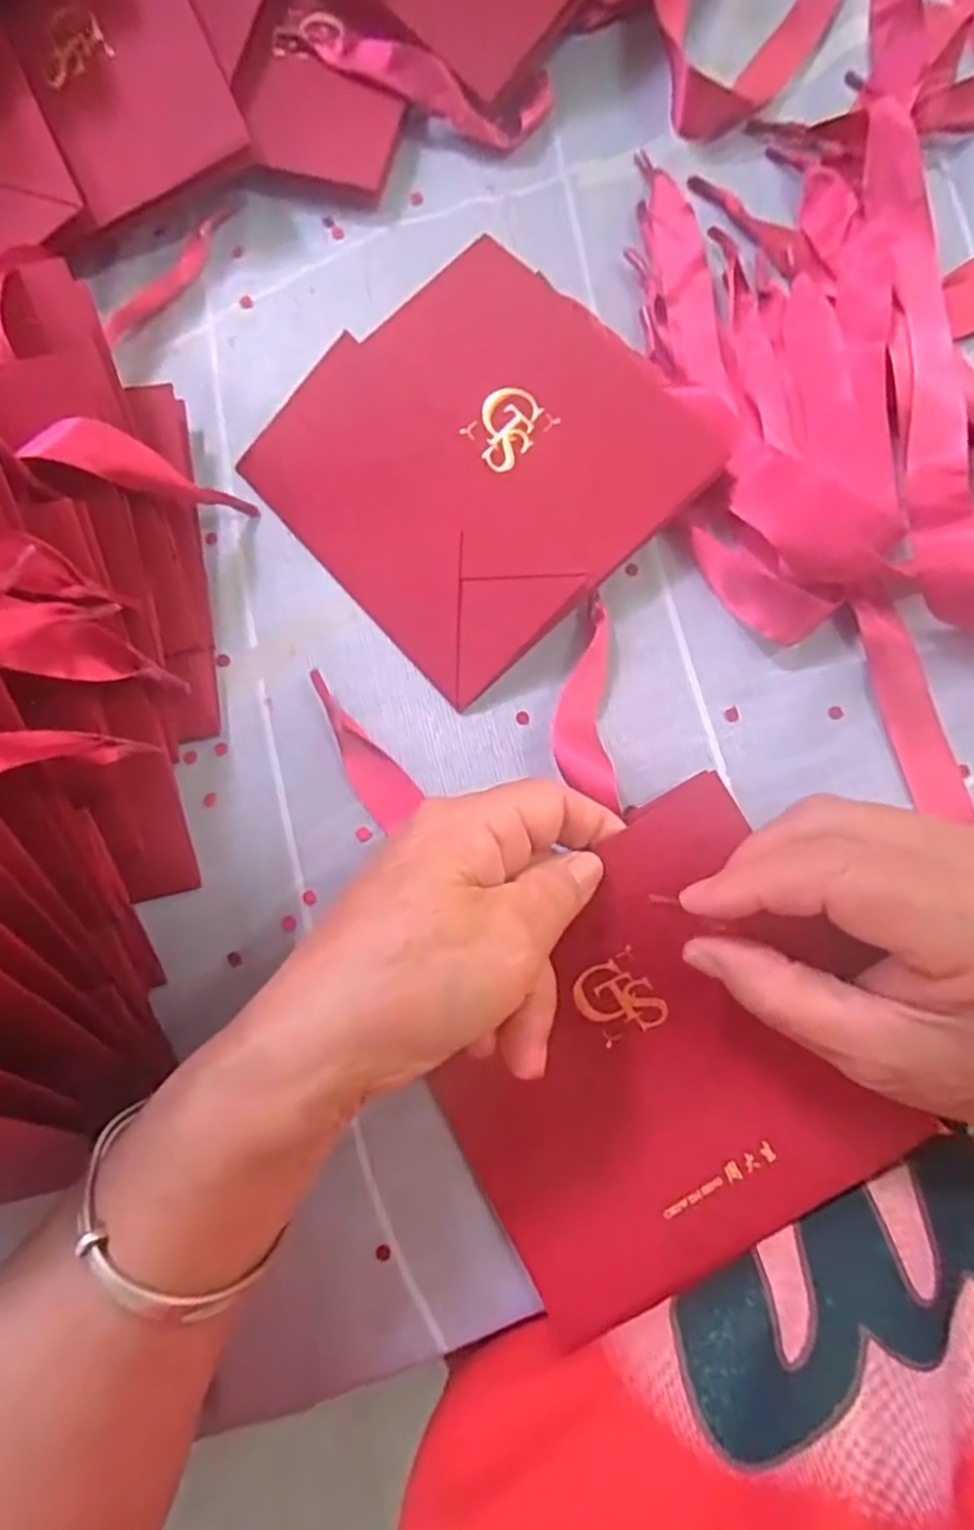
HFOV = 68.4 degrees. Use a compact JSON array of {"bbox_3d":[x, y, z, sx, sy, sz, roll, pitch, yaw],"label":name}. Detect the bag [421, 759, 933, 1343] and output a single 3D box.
[{"bbox_3d":[0.054,0.095,0.244,0.140,0.019,0.131,-30,81,-5],"label":"bag"}]

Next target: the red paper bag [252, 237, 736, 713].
[{"bbox_3d":[0.001,-0.122,0.281,0.149,0.022,0.137,-41,82,-7],"label":"red paper bag"}]

